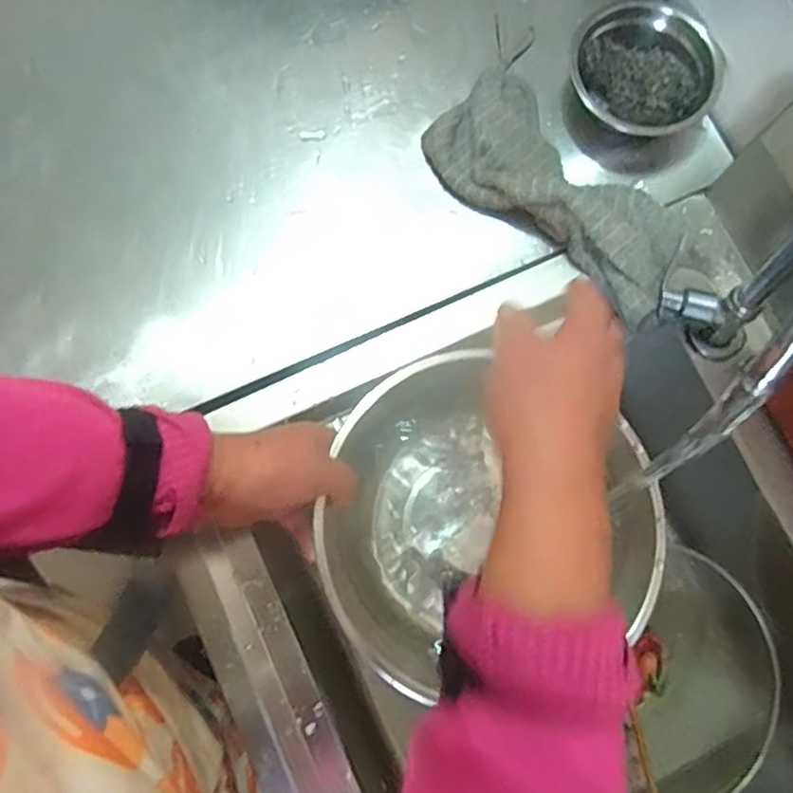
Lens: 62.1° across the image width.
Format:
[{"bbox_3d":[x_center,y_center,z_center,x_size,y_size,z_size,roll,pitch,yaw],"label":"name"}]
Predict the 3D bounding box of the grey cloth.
[{"bbox_3d":[0.142,-0.175,0.559,0.116,0.041,0.252,-44,84,-9],"label":"grey cloth"}]

